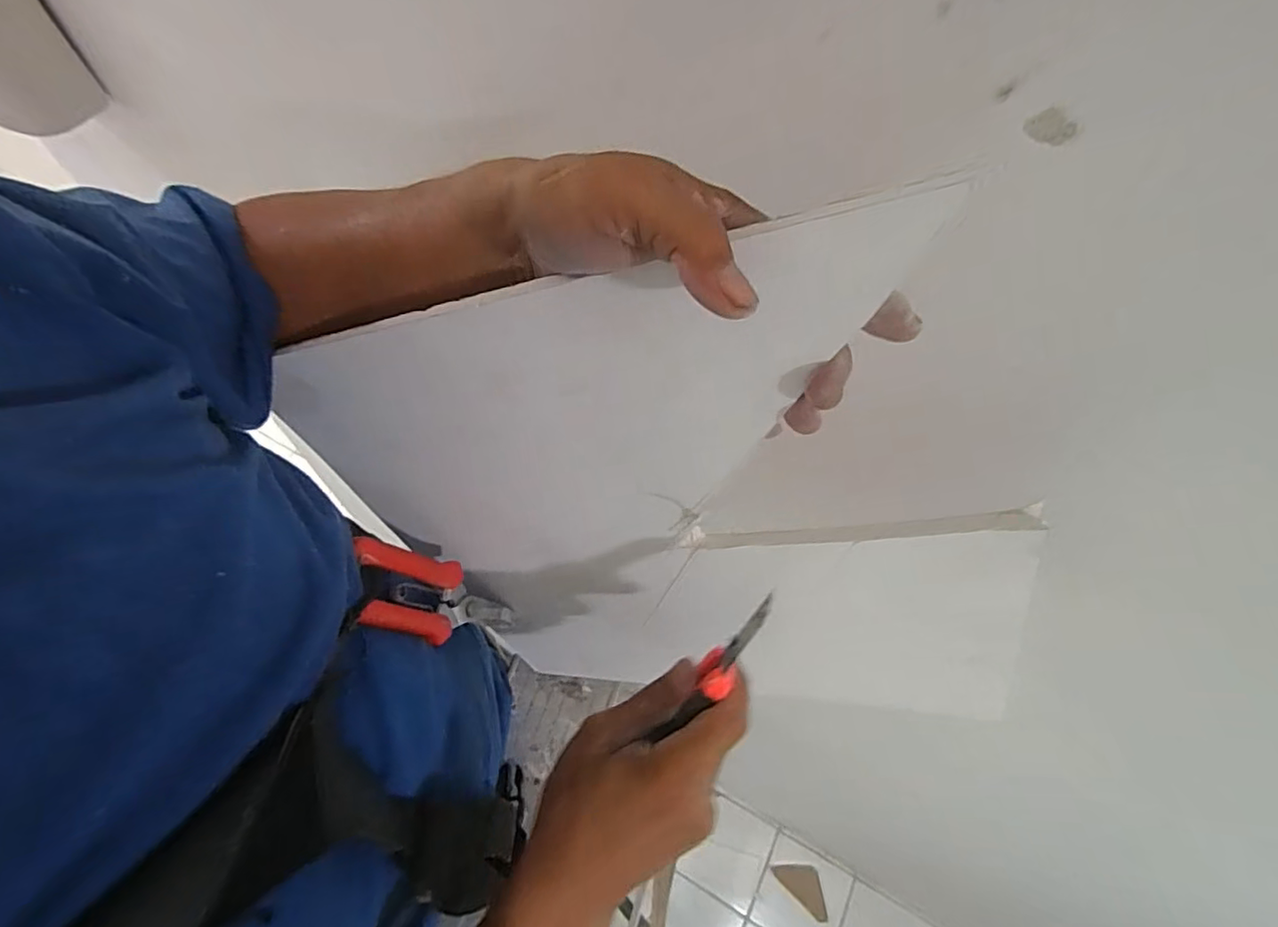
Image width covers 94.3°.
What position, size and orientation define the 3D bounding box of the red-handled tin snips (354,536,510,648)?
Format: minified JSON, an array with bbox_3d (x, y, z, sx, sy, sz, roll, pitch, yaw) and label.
[{"bbox_3d":[-0.132,0.094,0.399,0.013,0.162,0.050,-20,60,13],"label":"red-handled tin snips"}]

